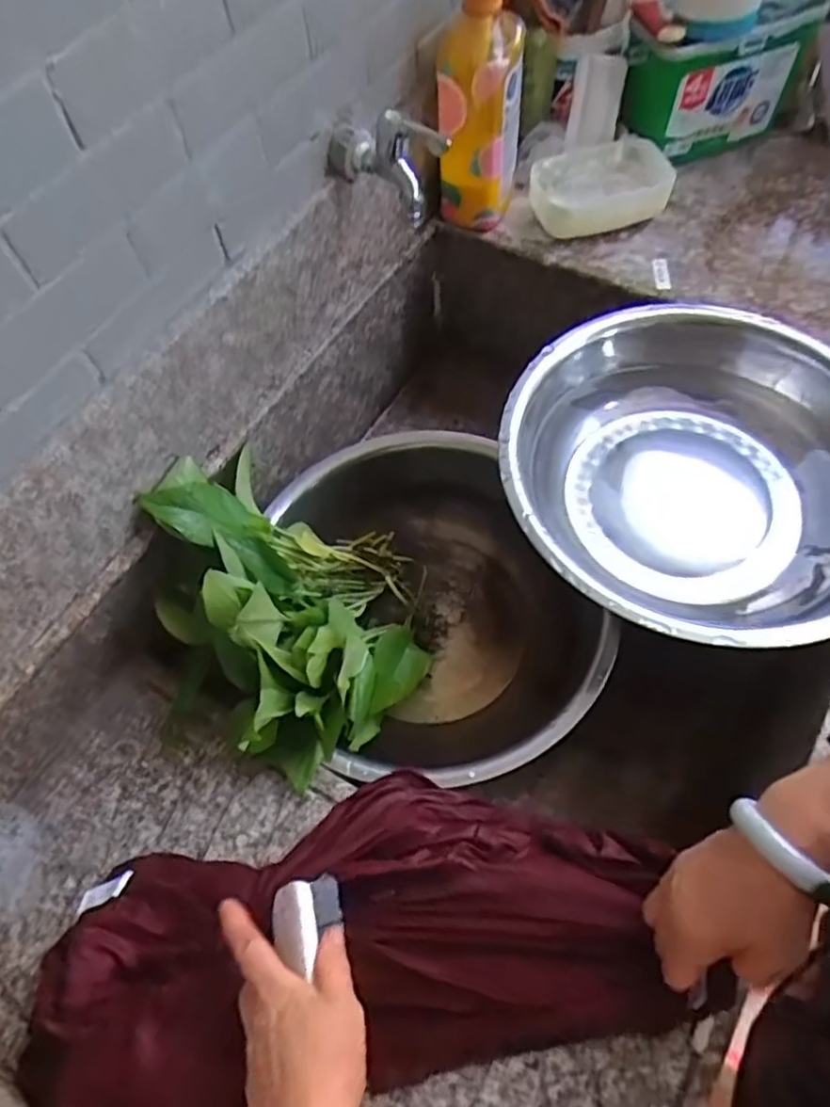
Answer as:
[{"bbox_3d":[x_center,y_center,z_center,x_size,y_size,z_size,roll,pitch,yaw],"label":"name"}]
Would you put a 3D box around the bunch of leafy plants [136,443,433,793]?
[{"bbox_3d":[-0.103,0.037,0.631,0.223,0.175,0.263,-35,65,-14],"label":"bunch of leafy plants"}]

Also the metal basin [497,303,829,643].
[{"bbox_3d":[0.255,-0.073,0.646,0.344,0.114,0.333,-2,62,3],"label":"metal basin"}]

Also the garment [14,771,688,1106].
[{"bbox_3d":[-0.056,0.290,0.486,0.456,0.092,0.209,-15,62,-1],"label":"garment"}]

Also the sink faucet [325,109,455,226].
[{"bbox_3d":[-0.024,-0.352,0.594,0.113,0.074,0.036,22,66,15],"label":"sink faucet"}]

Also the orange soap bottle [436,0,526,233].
[{"bbox_3d":[0.065,-0.454,0.658,0.077,0.250,0.061,13,64,11],"label":"orange soap bottle"}]

